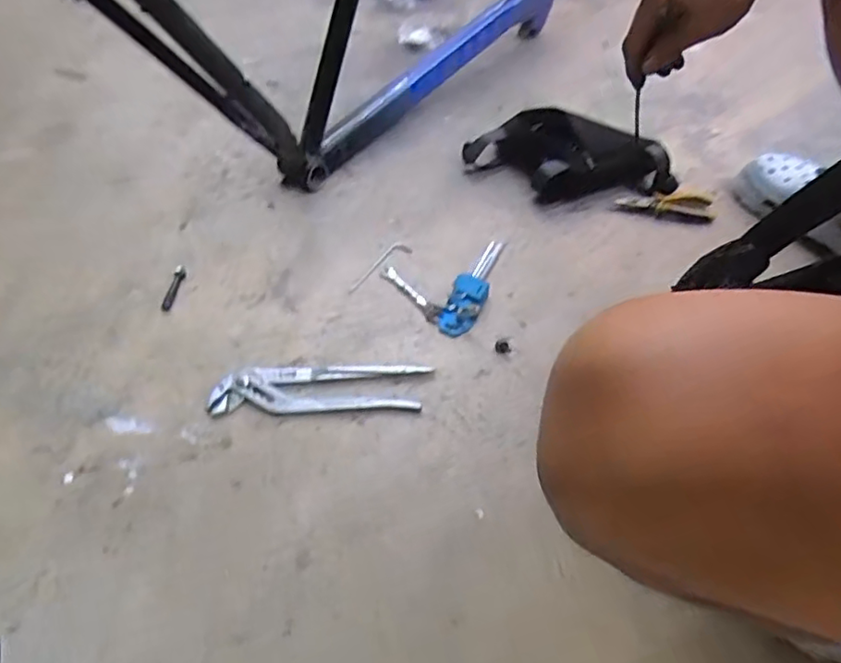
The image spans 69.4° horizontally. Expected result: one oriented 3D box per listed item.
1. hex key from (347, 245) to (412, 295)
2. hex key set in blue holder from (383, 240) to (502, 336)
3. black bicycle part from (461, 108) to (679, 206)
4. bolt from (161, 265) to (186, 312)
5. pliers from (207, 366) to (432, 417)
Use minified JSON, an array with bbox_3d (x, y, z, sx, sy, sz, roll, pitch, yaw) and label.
[{"bbox_3d":[-0.052,-0.082,0.805,0.027,0.005,0.116,26,54,18],"label":"hex key"},{"bbox_3d":[0.051,-0.058,0.779,0.169,0.017,0.134,-14,52,-13],"label":"hex key set in blue holder"},{"bbox_3d":[0.220,-0.250,0.914,0.301,0.073,0.136,24,53,17],"label":"black bicycle part"},{"bbox_3d":[-0.313,-0.055,0.772,0.015,0.011,0.078,2,50,-1],"label":"bolt"},{"bbox_3d":[-0.113,0.064,0.677,0.235,0.016,0.055,-1,50,-3],"label":"pliers"}]

